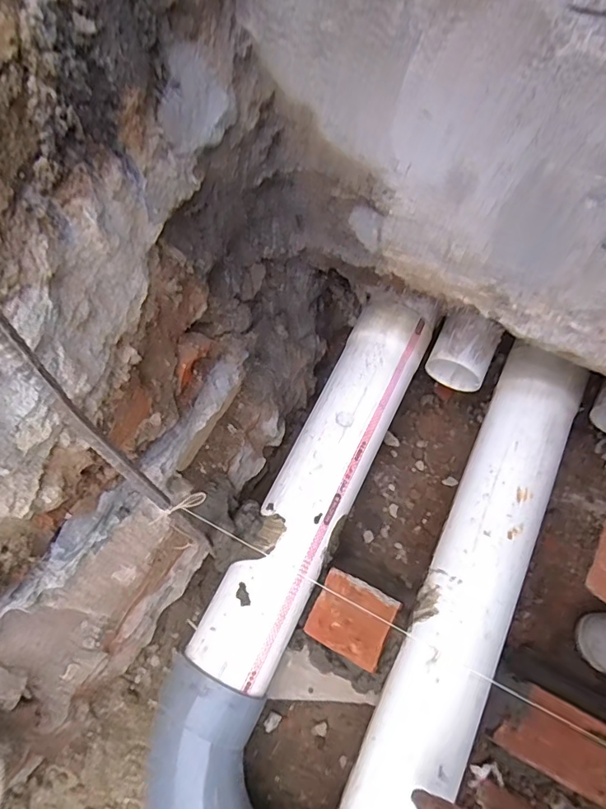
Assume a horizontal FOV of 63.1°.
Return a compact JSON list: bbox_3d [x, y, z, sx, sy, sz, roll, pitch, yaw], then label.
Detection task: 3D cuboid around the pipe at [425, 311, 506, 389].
[{"bbox_3d":[0.252,-0.080,0.776,0.092,0.098,0.089,29,69,16],"label":"pipe"}]

